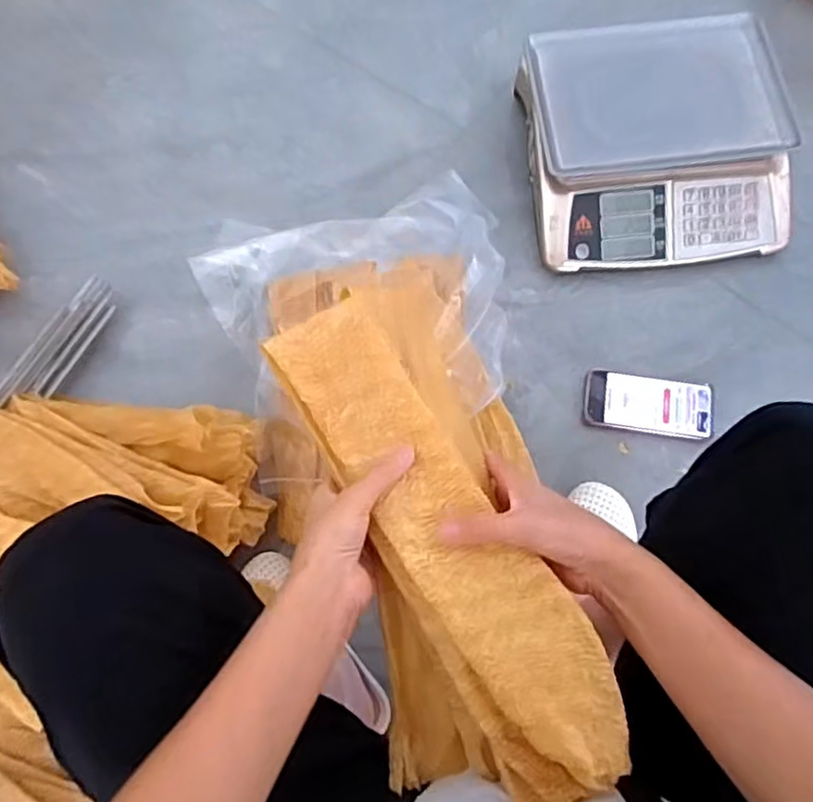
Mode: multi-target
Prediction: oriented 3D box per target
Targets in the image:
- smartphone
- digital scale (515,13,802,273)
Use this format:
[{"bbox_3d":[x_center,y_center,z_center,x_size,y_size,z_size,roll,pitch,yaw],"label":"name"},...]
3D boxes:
[{"bbox_3d":[0.313,0.001,0.853,0.159,0.016,0.078,8,72,5],"label":"smartphone"},{"bbox_3d":[0.344,-0.360,0.913,0.348,0.113,0.325,-5,71,0],"label":"digital scale"}]

